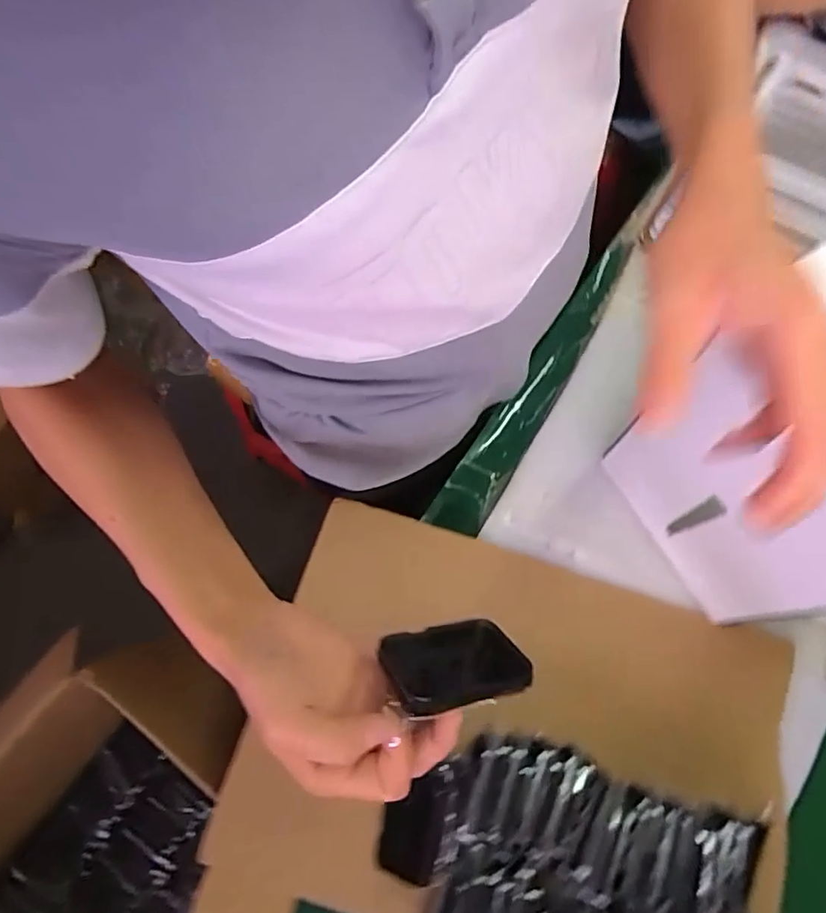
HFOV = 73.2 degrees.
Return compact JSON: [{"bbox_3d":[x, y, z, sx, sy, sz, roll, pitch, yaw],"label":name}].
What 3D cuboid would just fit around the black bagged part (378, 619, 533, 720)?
[{"bbox_3d":[0.024,0.124,0.334,0.083,0.011,0.061,-5,28,-24],"label":"black bagged part"}]

